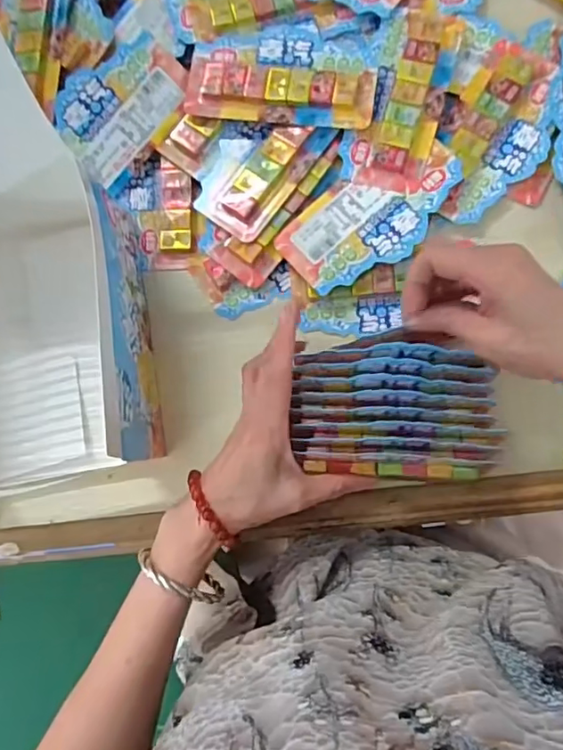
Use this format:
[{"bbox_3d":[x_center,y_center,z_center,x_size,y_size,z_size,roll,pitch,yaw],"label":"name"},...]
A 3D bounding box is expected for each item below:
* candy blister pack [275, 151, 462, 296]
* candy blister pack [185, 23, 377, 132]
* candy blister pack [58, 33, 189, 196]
[{"bbox_3d":[0.071,-0.120,0.422,0.141,0.006,0.071,-33,84,1],"label":"candy blister pack"},{"bbox_3d":[0.001,-0.238,0.429,0.145,0.019,0.084,7,86,5],"label":"candy blister pack"},{"bbox_3d":[-0.130,-0.214,0.438,0.078,0.006,0.110,39,99,-15],"label":"candy blister pack"}]

